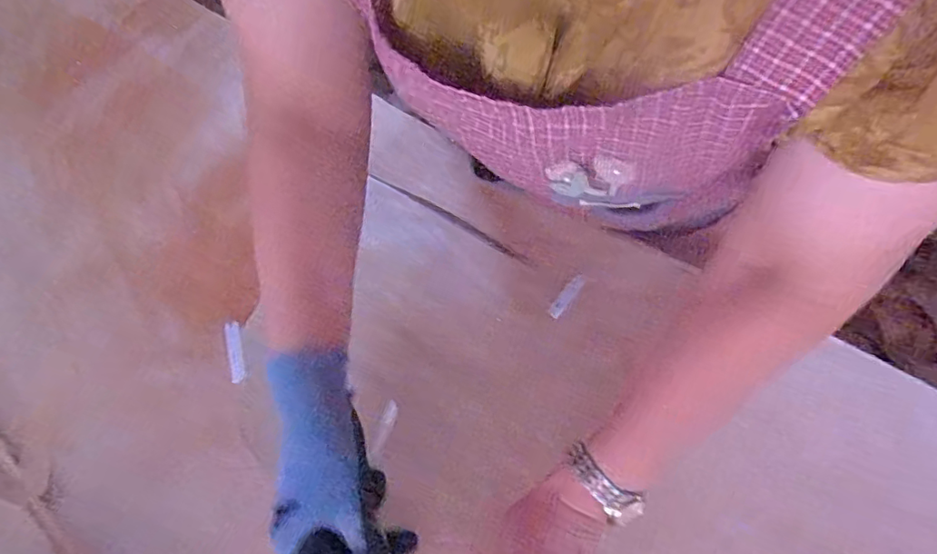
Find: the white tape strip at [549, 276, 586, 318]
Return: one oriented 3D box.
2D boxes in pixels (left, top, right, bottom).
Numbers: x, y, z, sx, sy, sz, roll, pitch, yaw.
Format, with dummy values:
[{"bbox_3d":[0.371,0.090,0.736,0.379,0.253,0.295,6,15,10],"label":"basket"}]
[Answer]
[{"bbox_3d":[0.096,0.018,0.527,0.013,0.004,0.049,34,82,22],"label":"white tape strip"}]

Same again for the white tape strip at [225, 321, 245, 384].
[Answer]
[{"bbox_3d":[-0.222,0.071,0.516,0.015,0.004,0.059,-18,72,3],"label":"white tape strip"}]

